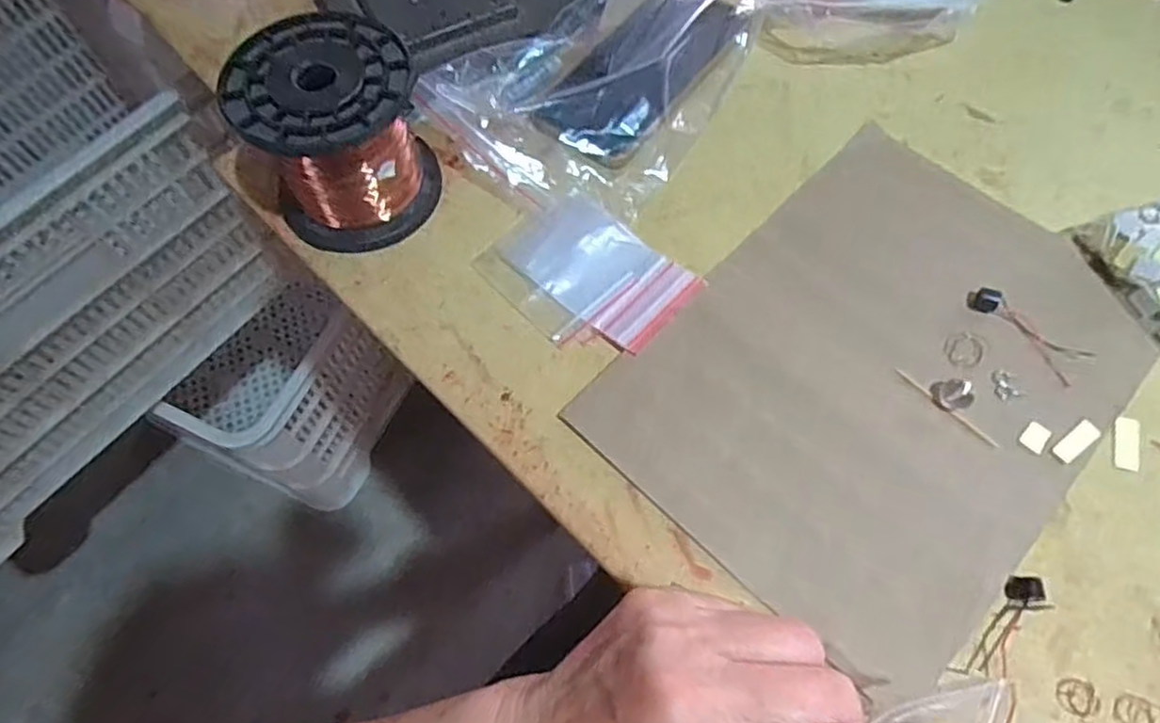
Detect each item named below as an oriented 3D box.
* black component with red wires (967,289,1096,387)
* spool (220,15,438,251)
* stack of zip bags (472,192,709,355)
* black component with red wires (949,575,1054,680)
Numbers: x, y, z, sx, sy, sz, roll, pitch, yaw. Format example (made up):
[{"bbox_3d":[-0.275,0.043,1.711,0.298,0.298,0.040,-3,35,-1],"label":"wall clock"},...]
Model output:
[{"bbox_3d":[0.241,-0.018,0.378,0.023,0.009,0.065,-39,70,-16],"label":"black component with red wires"},{"bbox_3d":[-0.135,-0.128,0.412,0.090,0.108,0.093,-1,64,2],"label":"spool"},{"bbox_3d":[0.002,-0.050,0.401,0.111,0.004,0.079,39,72,19],"label":"stack of zip bags"},{"bbox_3d":[0.188,0.119,0.311,0.020,0.007,0.056,36,71,18],"label":"black component with red wires"}]

